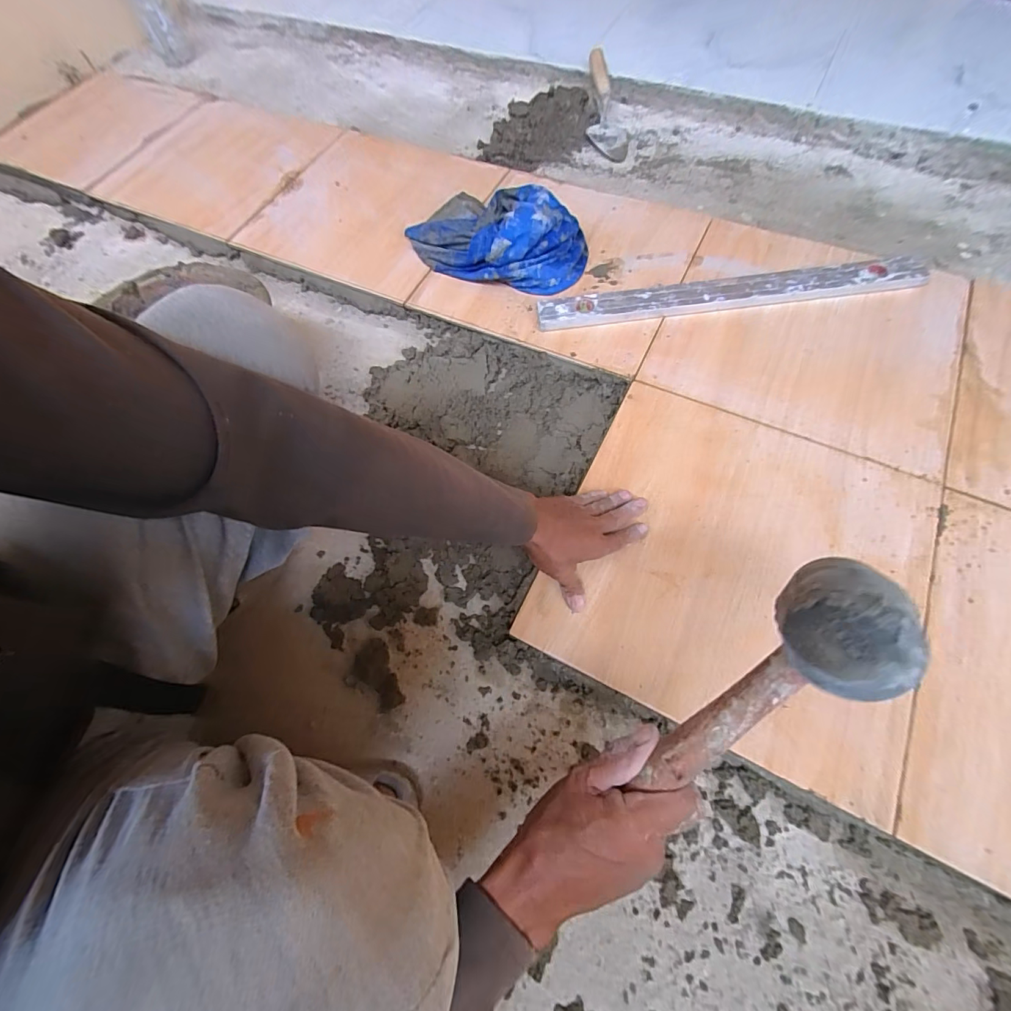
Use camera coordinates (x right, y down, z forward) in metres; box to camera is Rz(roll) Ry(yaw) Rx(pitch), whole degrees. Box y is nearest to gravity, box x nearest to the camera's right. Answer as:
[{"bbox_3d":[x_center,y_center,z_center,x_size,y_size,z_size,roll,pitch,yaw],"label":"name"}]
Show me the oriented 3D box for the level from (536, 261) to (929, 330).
[{"bbox_3d":[0.343,-0.325,0.662,0.579,0.023,0.053,-4,66,1],"label":"level"}]

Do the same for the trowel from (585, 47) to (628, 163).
[{"bbox_3d":[0.212,-0.845,0.919,0.085,0.051,0.281,-5,84,1],"label":"trowel"}]

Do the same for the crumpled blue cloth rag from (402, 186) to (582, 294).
[{"bbox_3d":[-0.013,-0.469,0.719,0.310,0.085,0.197,33,72,16],"label":"crumpled blue cloth rag"}]

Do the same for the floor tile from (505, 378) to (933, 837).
[{"bbox_3d":[0.269,0.063,0.507,0.388,0.011,0.392,24,70,13],"label":"floor tile"}]

